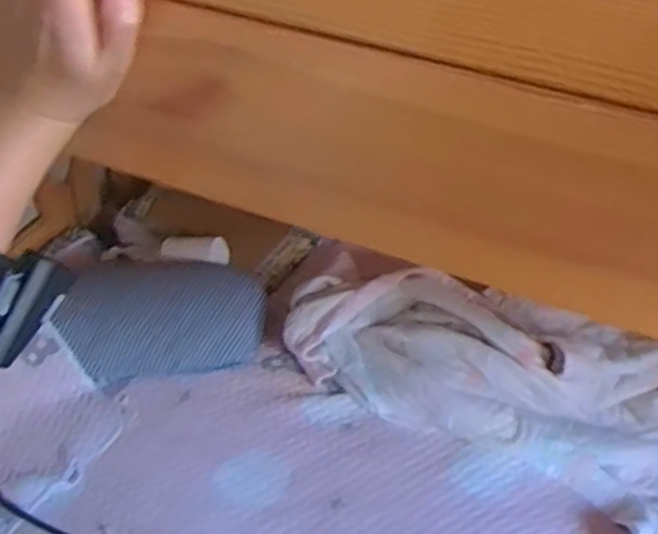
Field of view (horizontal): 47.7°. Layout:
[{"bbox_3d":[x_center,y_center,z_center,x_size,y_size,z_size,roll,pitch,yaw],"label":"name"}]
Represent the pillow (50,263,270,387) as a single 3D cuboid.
[{"bbox_3d":[-0.345,0.100,1.560,0.410,0.083,0.283,-7,42,-12],"label":"pillow"}]

